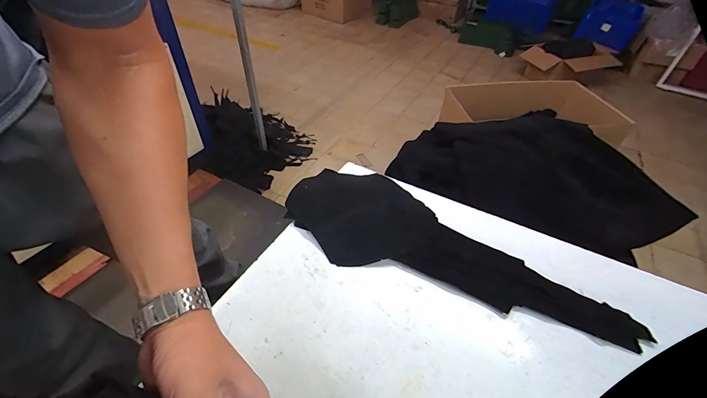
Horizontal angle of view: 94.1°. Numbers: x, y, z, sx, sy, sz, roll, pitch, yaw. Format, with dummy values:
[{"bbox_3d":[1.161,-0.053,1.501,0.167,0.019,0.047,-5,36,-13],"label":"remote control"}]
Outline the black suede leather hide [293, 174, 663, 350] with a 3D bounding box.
[{"bbox_3d":[0.138,0.064,0.490,0.486,0.017,0.175,19,48,13],"label":"black suede leather hide"}]

